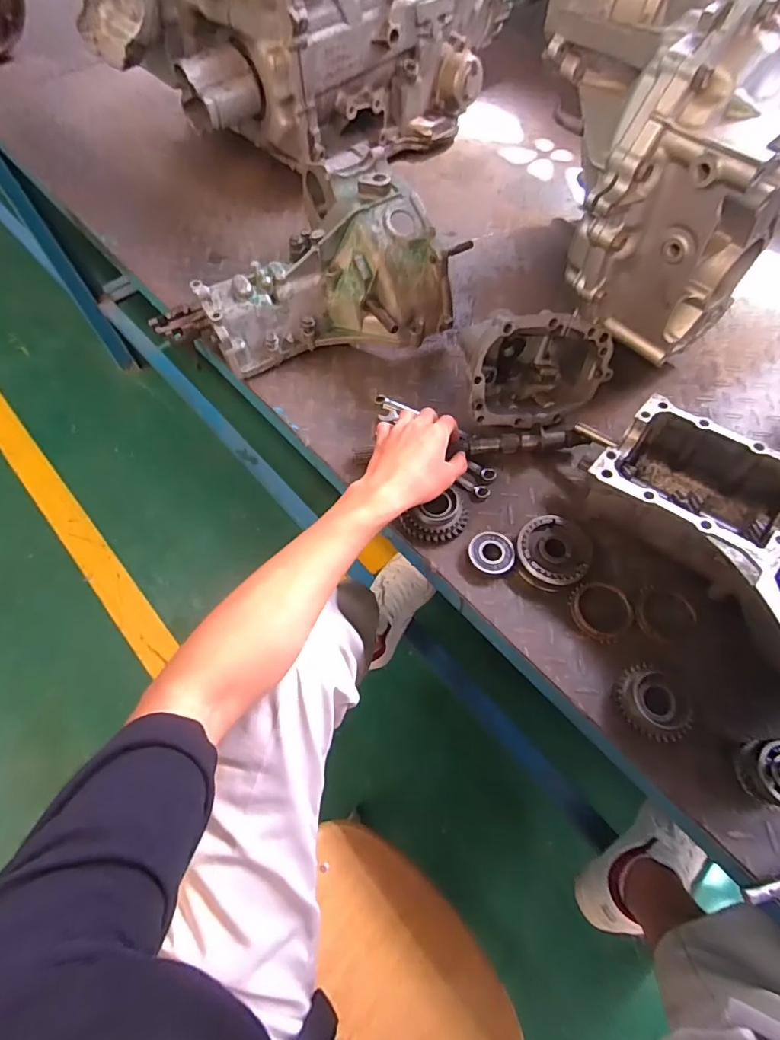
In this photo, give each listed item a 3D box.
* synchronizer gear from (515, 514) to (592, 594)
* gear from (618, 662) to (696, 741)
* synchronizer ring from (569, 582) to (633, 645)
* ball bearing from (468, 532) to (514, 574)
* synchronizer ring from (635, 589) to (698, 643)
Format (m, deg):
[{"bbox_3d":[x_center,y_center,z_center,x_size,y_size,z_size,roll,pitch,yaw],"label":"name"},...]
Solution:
[{"bbox_3d":[0.173,0.034,0.521,0.073,0.030,0.077,0,63,0],"label":"synchronizer gear"},{"bbox_3d":[0.244,0.169,0.449,0.064,0.019,0.058,31,67,14],"label":"gear"},{"bbox_3d":[0.217,0.092,0.504,0.063,0.013,0.064,0,63,0],"label":"synchronizer ring"},{"bbox_3d":[0.109,0.036,0.526,0.047,0.014,0.046,0,63,0],"label":"ball bearing"},{"bbox_3d":[0.281,0.097,0.497,0.057,0.013,0.057,0,63,0],"label":"synchronizer ring"}]

